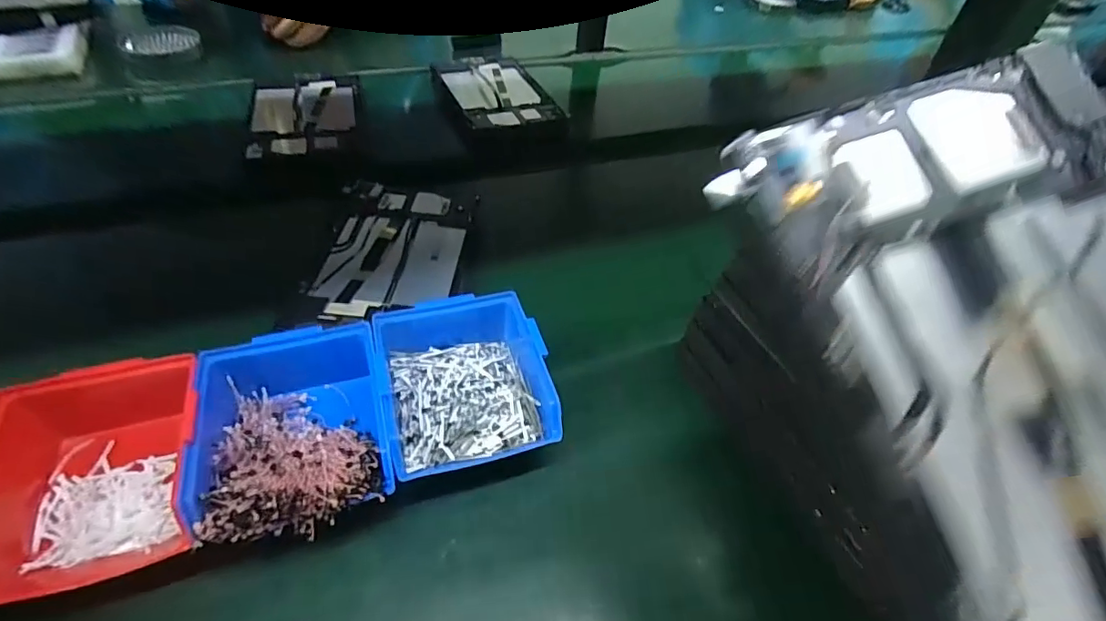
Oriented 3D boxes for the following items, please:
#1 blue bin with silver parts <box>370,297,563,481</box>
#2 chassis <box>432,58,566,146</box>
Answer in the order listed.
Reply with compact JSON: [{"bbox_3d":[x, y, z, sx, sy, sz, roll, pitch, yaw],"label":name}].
[{"bbox_3d":[-0.072,0.054,0.425,0.126,0.060,0.150,-11,52,-15],"label":"blue bin with silver parts"},{"bbox_3d":[-0.092,-0.347,0.835,0.161,0.020,0.236,-16,49,-21],"label":"chassis"}]

